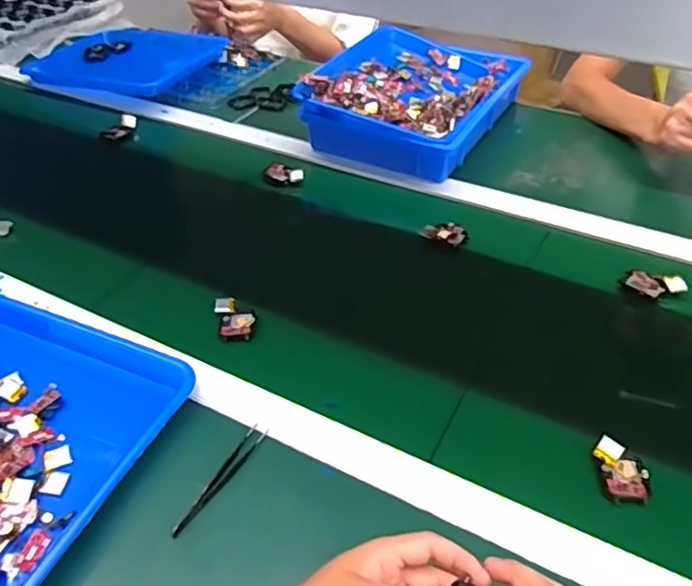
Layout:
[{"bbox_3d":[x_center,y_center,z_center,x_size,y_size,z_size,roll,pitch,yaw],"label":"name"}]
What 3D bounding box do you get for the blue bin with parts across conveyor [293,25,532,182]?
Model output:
[{"bbox_3d":[0.108,-0.317,0.981,0.256,0.083,0.332,21,48,23],"label":"blue bin with parts across conveyor"}]

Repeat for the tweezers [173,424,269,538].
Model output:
[{"bbox_3d":[-0.106,0.157,0.530,0.015,0.006,0.116,21,48,24],"label":"tweezers"}]

